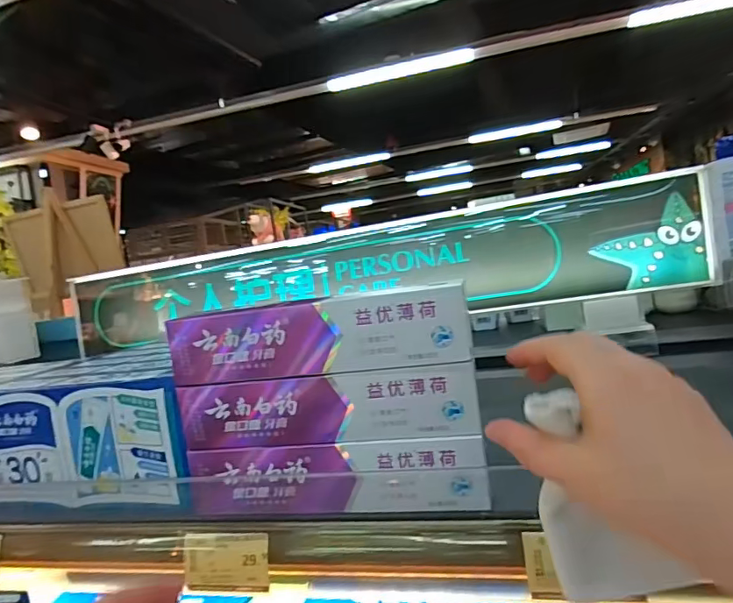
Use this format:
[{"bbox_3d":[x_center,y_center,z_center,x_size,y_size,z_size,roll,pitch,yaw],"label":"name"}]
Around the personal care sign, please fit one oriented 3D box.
[{"bbox_3d":[-0.040,-0.042,0.778,1.005,0.149,0.055,-7,3,14],"label":"personal care sign"}]

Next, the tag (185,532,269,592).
[{"bbox_3d":[-0.098,0.184,0.343,0.063,0.038,0.005,-7,-9,13],"label":"tag"}]

